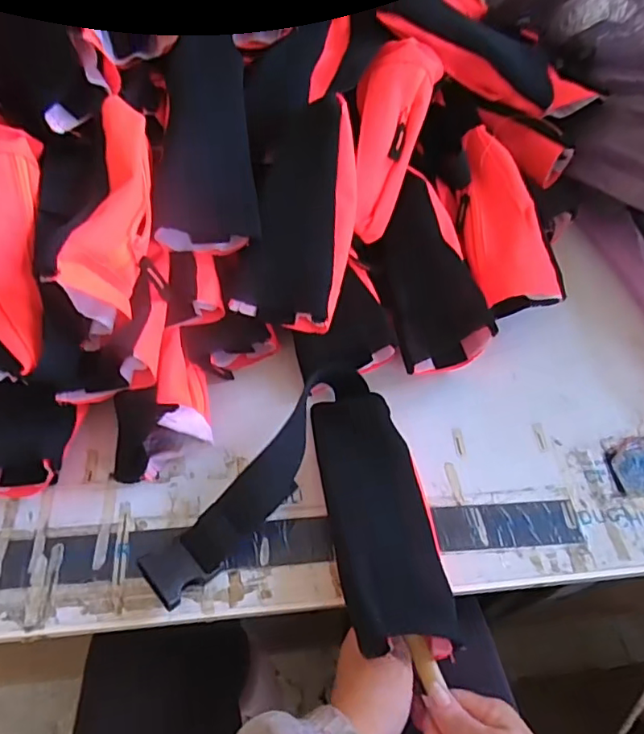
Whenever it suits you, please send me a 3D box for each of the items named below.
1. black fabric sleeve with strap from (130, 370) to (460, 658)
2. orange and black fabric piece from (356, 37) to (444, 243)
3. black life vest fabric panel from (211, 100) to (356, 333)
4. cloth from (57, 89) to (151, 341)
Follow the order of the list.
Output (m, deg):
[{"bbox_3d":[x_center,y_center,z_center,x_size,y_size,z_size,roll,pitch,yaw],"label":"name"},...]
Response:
[{"bbox_3d":[0.004,0.100,0.459,0.229,0.058,0.225,12,59,4],"label":"black fabric sleeve with strap"},{"bbox_3d":[0.069,-0.245,0.570,0.074,0.031,0.224,13,83,5],"label":"orange and black fabric piece"},{"bbox_3d":[-0.026,-0.160,0.528,0.114,0.045,0.236,9,82,3],"label":"black life vest fabric panel"},{"bbox_3d":[-0.173,-0.143,0.458,0.051,0.063,0.219,2,71,-2],"label":"cloth"}]

